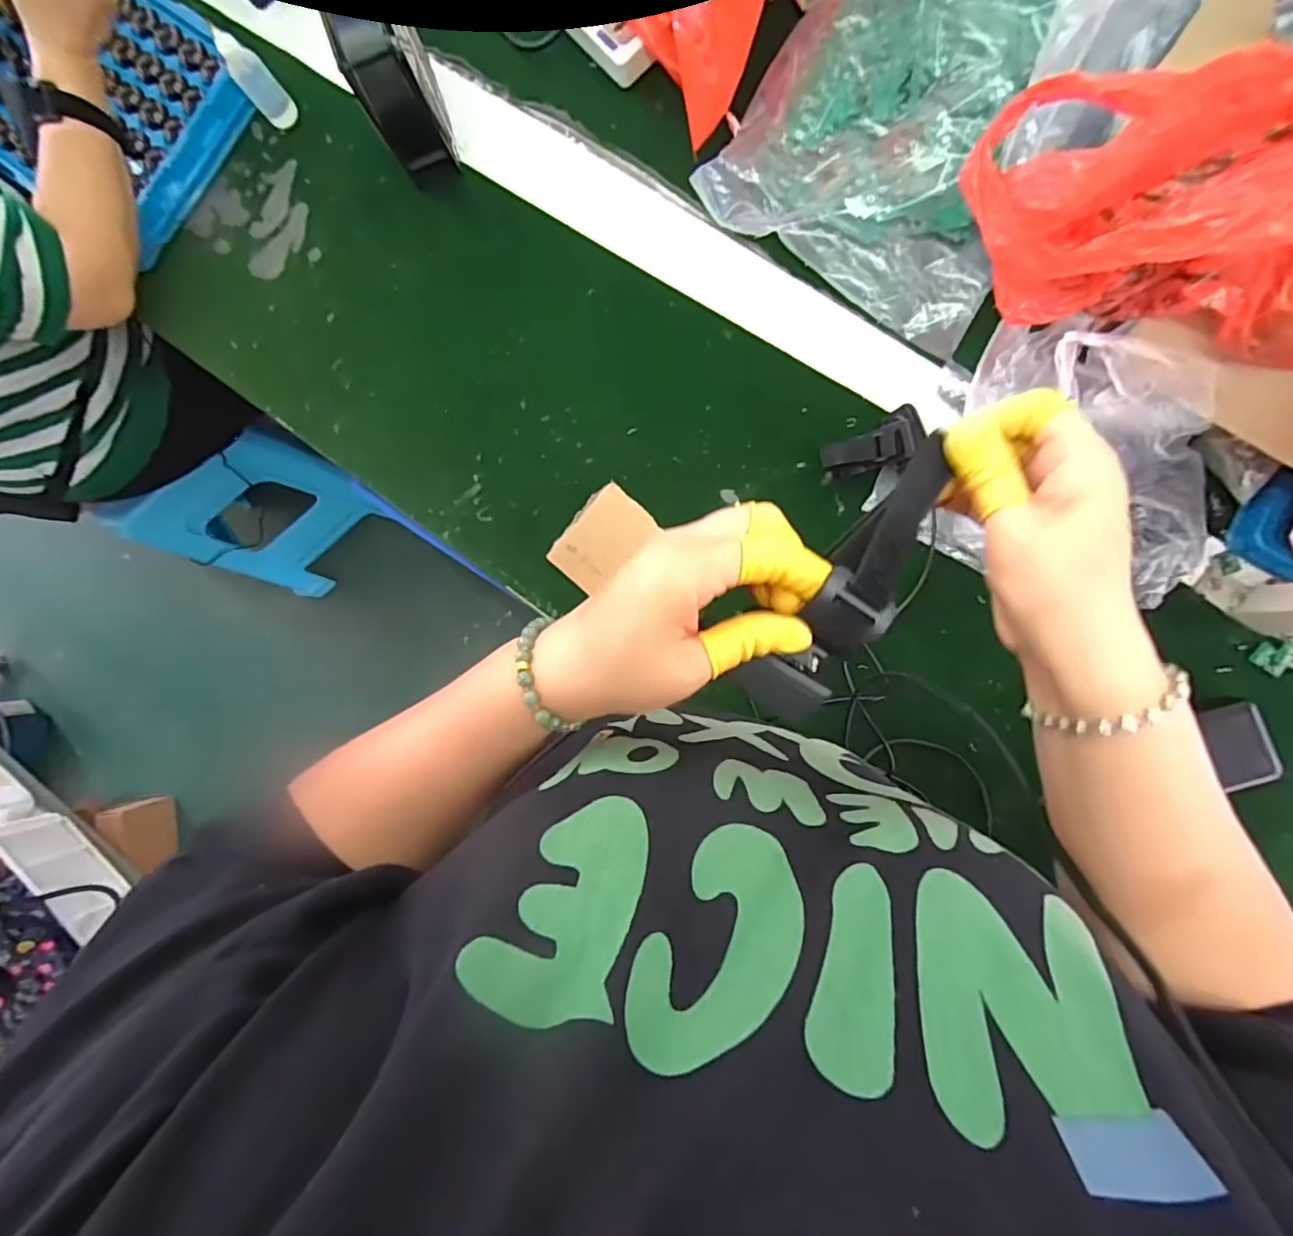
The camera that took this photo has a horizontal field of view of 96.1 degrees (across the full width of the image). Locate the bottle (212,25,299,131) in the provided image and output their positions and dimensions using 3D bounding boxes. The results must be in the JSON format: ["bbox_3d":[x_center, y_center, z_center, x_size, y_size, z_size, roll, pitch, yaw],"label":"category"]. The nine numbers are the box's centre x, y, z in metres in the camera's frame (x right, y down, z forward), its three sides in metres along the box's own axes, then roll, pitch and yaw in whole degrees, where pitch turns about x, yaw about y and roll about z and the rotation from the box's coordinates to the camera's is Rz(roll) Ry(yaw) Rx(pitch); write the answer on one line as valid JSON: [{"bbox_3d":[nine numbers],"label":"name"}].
[{"bbox_3d":[-0.433,-0.596,0.647,0.037,0.084,0.040,0,88,7],"label":"bottle"}]

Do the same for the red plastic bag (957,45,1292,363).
[{"bbox_3d":[0.368,-0.267,0.381,0.282,0.153,0.160,1,88,7],"label":"red plastic bag"}]

